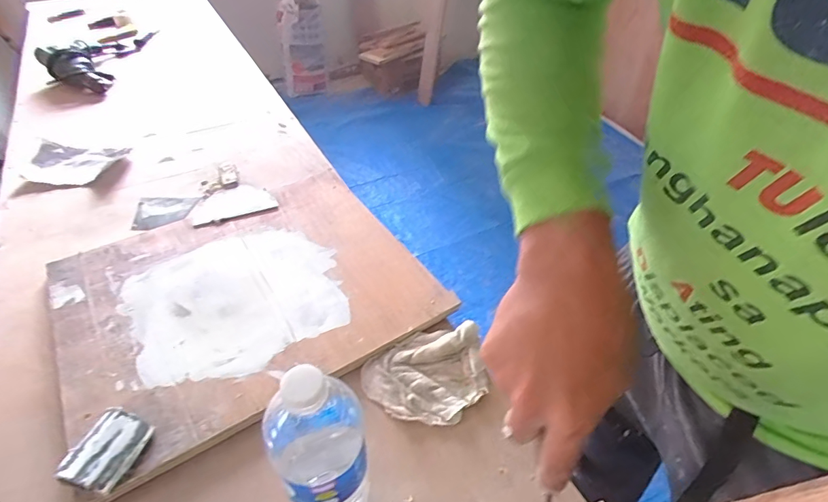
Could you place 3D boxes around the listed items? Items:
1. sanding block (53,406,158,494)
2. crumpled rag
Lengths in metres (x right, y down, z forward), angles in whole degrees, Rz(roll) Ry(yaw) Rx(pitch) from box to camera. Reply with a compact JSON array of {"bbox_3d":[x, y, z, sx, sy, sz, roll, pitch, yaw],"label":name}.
[{"bbox_3d":[-0.341,0.220,0.503,0.071,0.014,0.081,13,45,13],"label":"sanding block"},{"bbox_3d":[0.015,0.158,0.593,0.162,0.033,0.132,-5,44,-6],"label":"crumpled rag"}]

